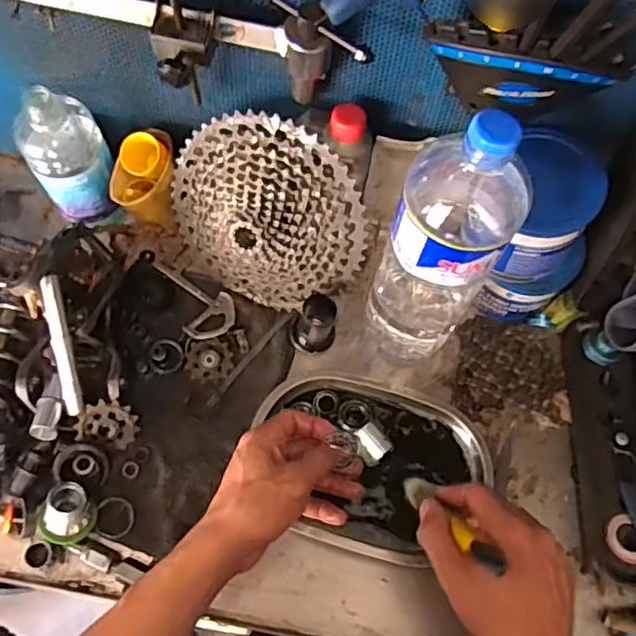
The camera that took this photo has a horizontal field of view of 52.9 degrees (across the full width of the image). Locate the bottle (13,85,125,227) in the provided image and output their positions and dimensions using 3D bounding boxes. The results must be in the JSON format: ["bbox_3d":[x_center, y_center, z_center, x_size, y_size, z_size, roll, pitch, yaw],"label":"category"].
[{"bbox_3d":[-0.240,-0.146,0.628,0.072,0.166,0.066,-24,69,-13],"label":"bottle"}]

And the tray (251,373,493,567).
[{"bbox_3d":[0.047,0.136,0.595,0.213,0.019,0.152,14,66,4],"label":"tray"}]

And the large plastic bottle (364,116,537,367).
[{"bbox_3d":[0.103,-0.054,0.531,0.088,0.316,0.099,31,68,11],"label":"large plastic bottle"}]

